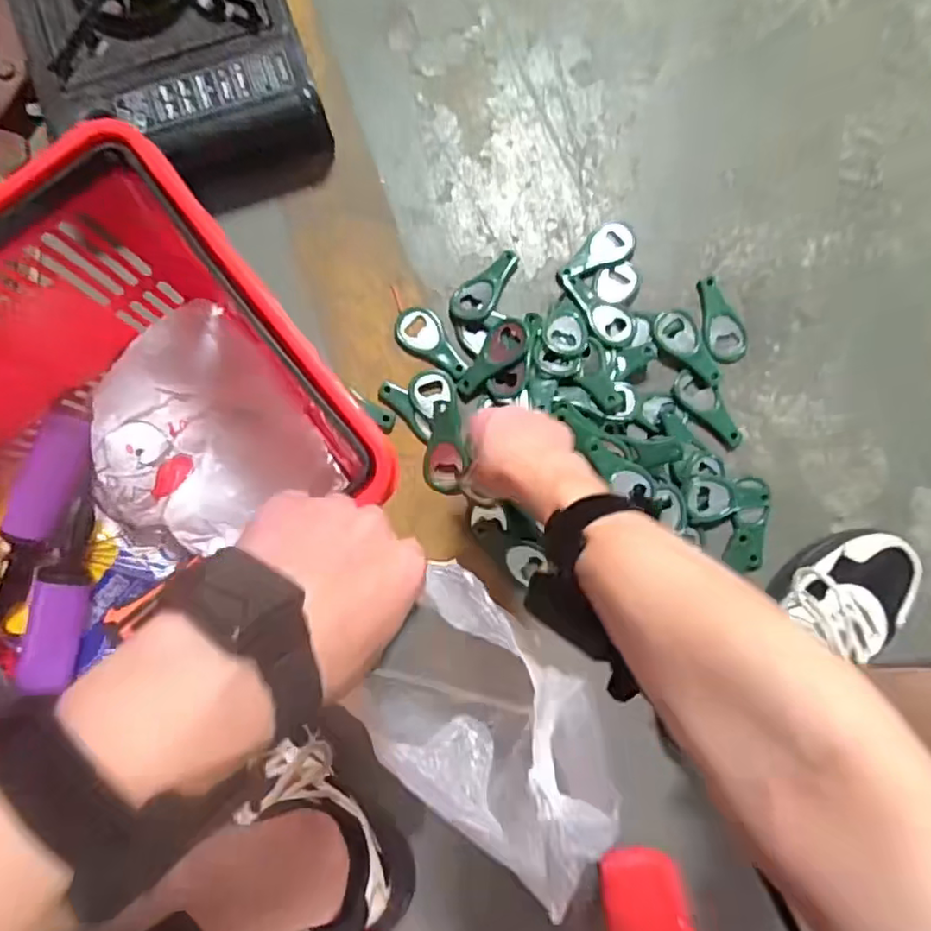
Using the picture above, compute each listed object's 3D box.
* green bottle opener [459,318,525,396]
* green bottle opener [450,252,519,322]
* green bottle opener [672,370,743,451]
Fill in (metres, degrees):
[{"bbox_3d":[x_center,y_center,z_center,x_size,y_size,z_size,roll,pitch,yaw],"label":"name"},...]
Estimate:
[{"bbox_3d":[0.028,-0.111,0.646,0.091,0.008,0.043,-46,73,10],"label":"green bottle opener"},{"bbox_3d":[0.024,-0.190,0.660,0.042,0.015,0.089,42,85,1],"label":"green bottle opener"},{"bbox_3d":[0.256,-0.058,0.658,0.037,0.013,0.096,-39,88,-4],"label":"green bottle opener"}]

